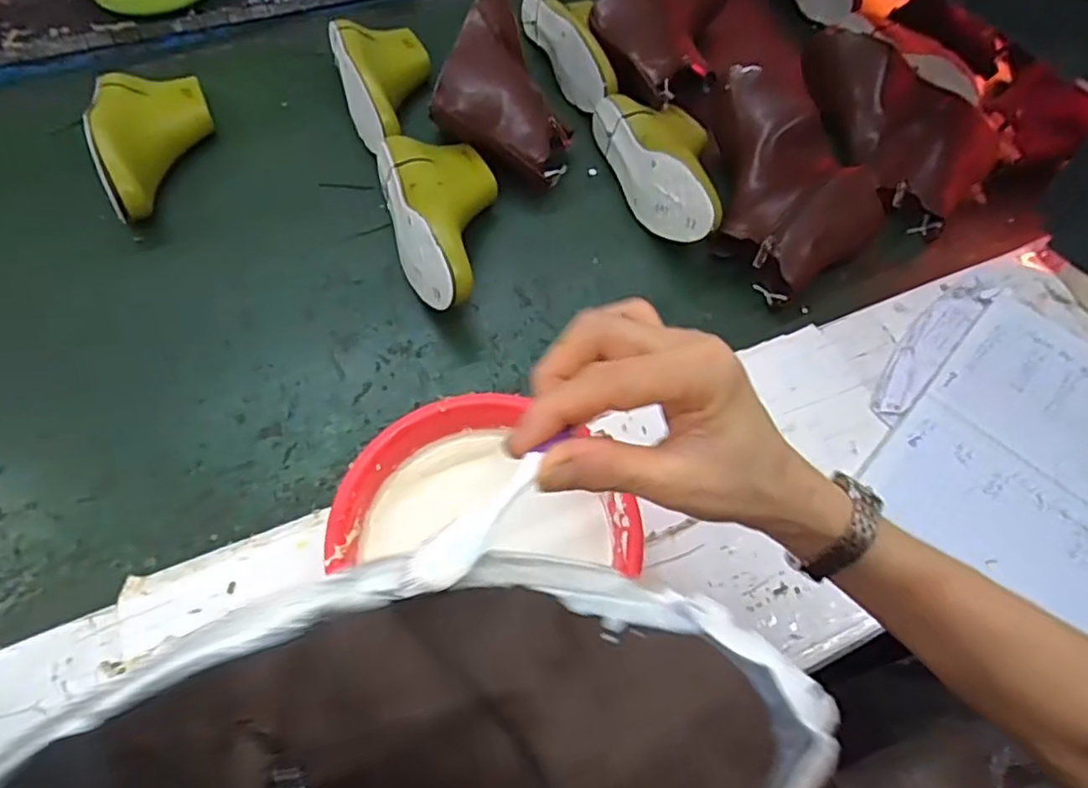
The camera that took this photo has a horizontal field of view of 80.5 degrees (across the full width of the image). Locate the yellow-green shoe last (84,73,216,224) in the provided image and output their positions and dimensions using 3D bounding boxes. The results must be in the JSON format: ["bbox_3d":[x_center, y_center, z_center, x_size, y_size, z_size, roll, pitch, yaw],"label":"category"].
[{"bbox_3d":[-0.419,-0.275,0.698,0.104,0.076,0.229,-18,60,-13],"label":"yellow-green shoe last"}]

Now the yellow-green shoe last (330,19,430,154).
[{"bbox_3d":[-0.181,-0.370,0.756,0.109,0.073,0.239,-14,60,-11],"label":"yellow-green shoe last"}]

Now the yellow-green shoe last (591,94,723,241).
[{"bbox_3d":[0.143,-0.254,0.700,0.113,0.071,0.233,-15,59,-9],"label":"yellow-green shoe last"}]

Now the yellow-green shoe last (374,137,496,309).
[{"bbox_3d":[-0.093,-0.182,0.638,0.116,0.072,0.238,-14,60,-11],"label":"yellow-green shoe last"}]

